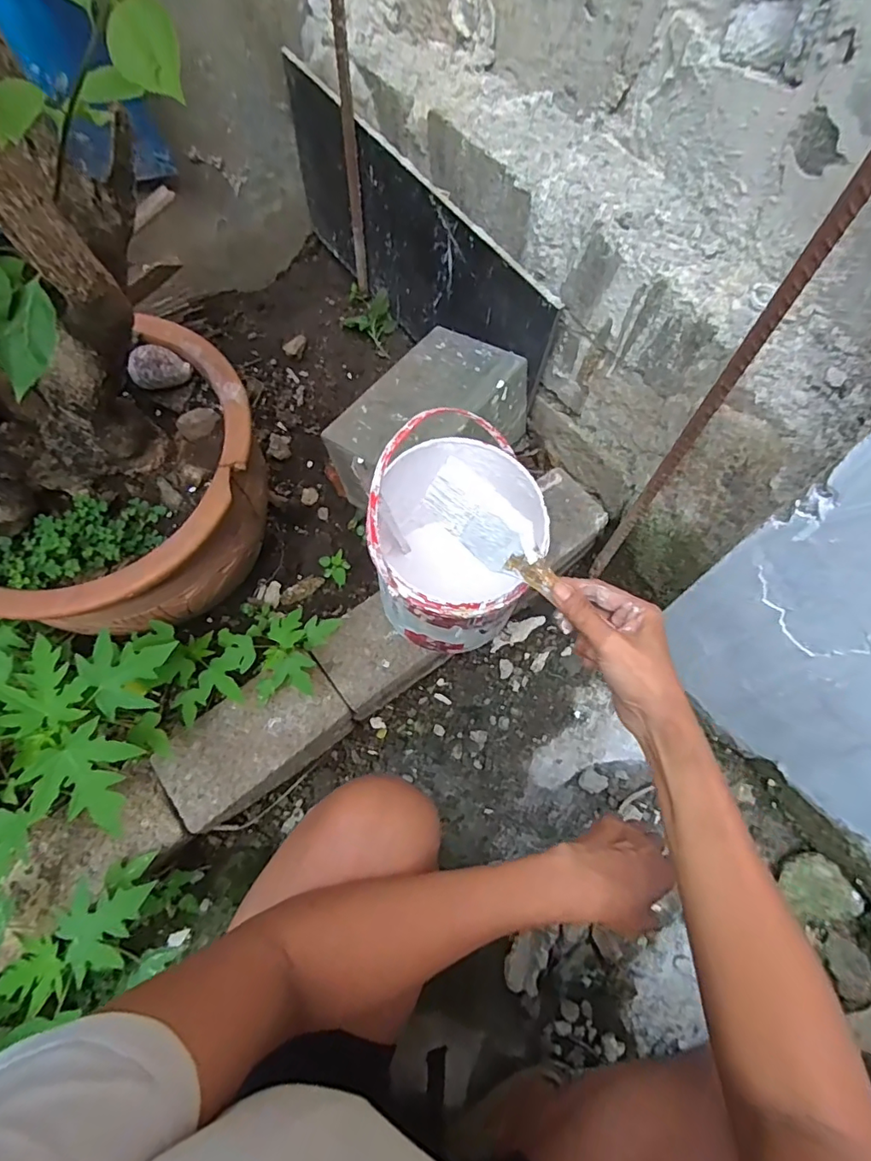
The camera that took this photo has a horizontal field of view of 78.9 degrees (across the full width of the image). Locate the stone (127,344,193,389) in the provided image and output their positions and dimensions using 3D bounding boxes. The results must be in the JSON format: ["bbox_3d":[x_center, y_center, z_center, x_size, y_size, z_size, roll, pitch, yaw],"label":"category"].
[{"bbox_3d":[-0.313,-0.237,0.600,0.061,0.042,0.042,18,67,7],"label":"stone"}]

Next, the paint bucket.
[{"bbox_3d":[0.021,-0.037,0.557,0.167,0.269,0.183,0,66,-1],"label":"paint bucket"}]

